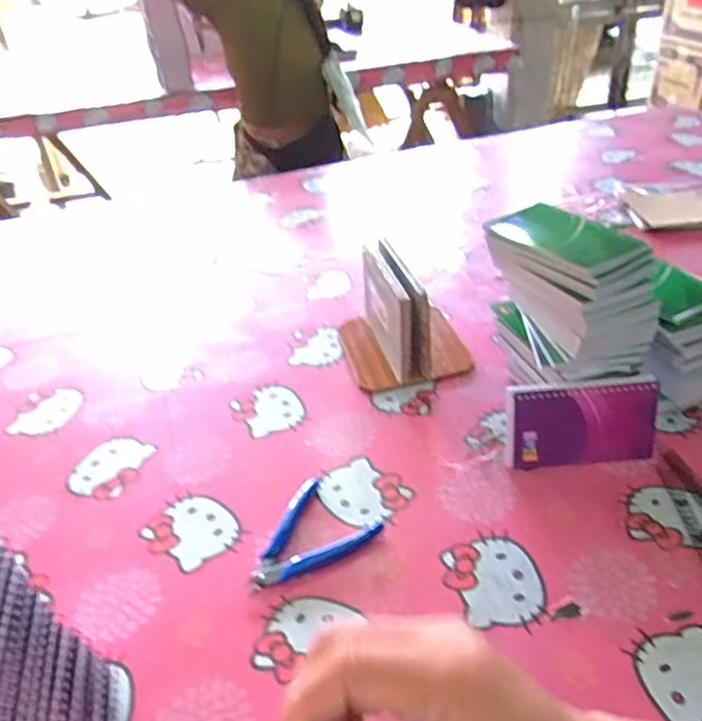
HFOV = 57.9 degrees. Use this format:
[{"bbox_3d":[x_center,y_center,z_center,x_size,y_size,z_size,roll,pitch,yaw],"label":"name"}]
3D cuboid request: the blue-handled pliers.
[{"bbox_3d":[-0.044,0.148,0.556,0.113,0.010,0.089,-24,40,-23],"label":"blue-handled pliers"}]

